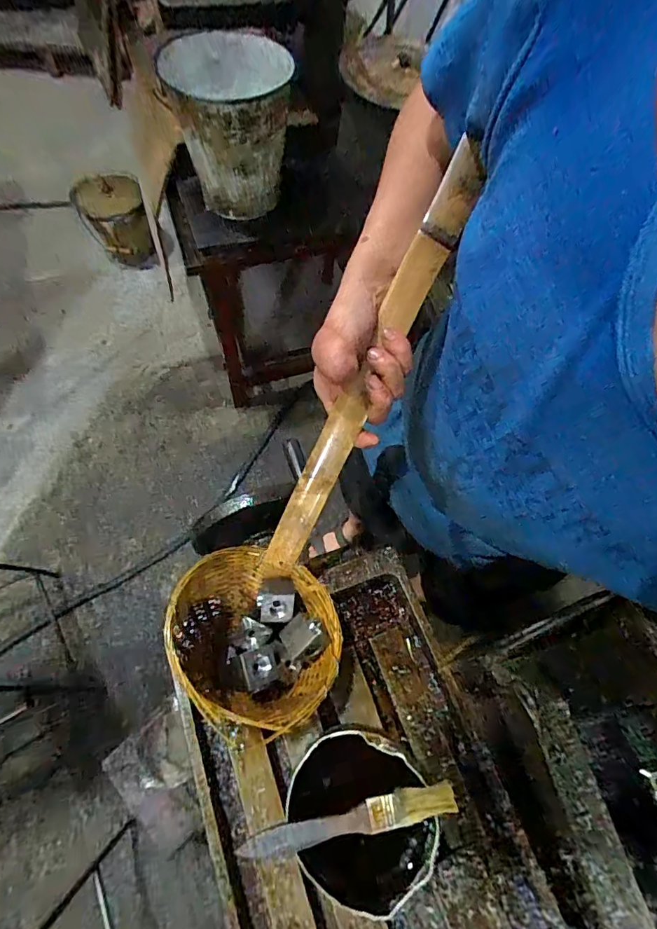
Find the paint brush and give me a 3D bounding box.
[{"bbox_3d":[0.016,0.250,0.316,0.150,0.005,0.020,-9,65,-9],"label":"paint brush"}]

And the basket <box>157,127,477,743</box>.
[{"bbox_3d":[0.004,-0.006,0.343,0.135,0.110,0.451,25,98,9],"label":"basket"}]

